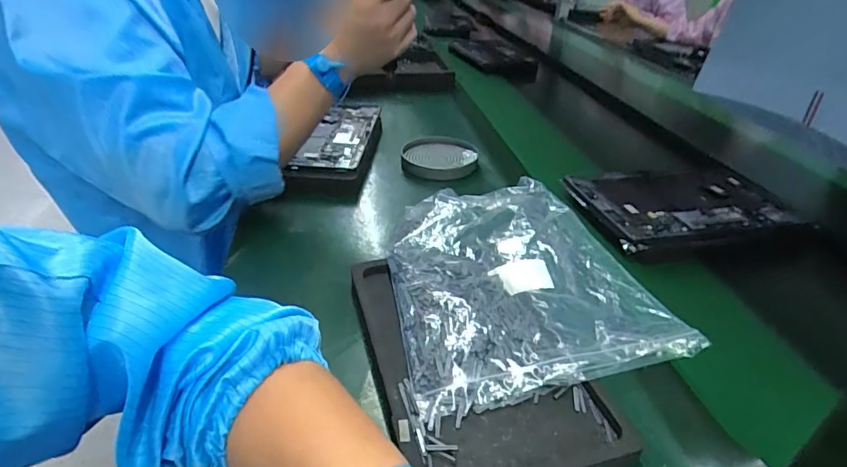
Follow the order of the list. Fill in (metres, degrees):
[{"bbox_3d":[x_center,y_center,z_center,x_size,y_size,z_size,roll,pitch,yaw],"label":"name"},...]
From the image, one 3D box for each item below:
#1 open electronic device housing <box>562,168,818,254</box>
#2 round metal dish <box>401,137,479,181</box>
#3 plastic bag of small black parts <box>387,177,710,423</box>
[{"bbox_3d":[0.337,-0.043,0.621,0.275,0.017,0.173,-8,36,-16],"label":"open electronic device housing"},{"bbox_3d":[0.025,-0.114,0.717,0.109,0.020,0.107,5,35,3],"label":"round metal dish"},{"bbox_3d":[0.075,0.029,0.468,0.223,0.034,0.293,-5,36,-12],"label":"plastic bag of small black parts"}]

